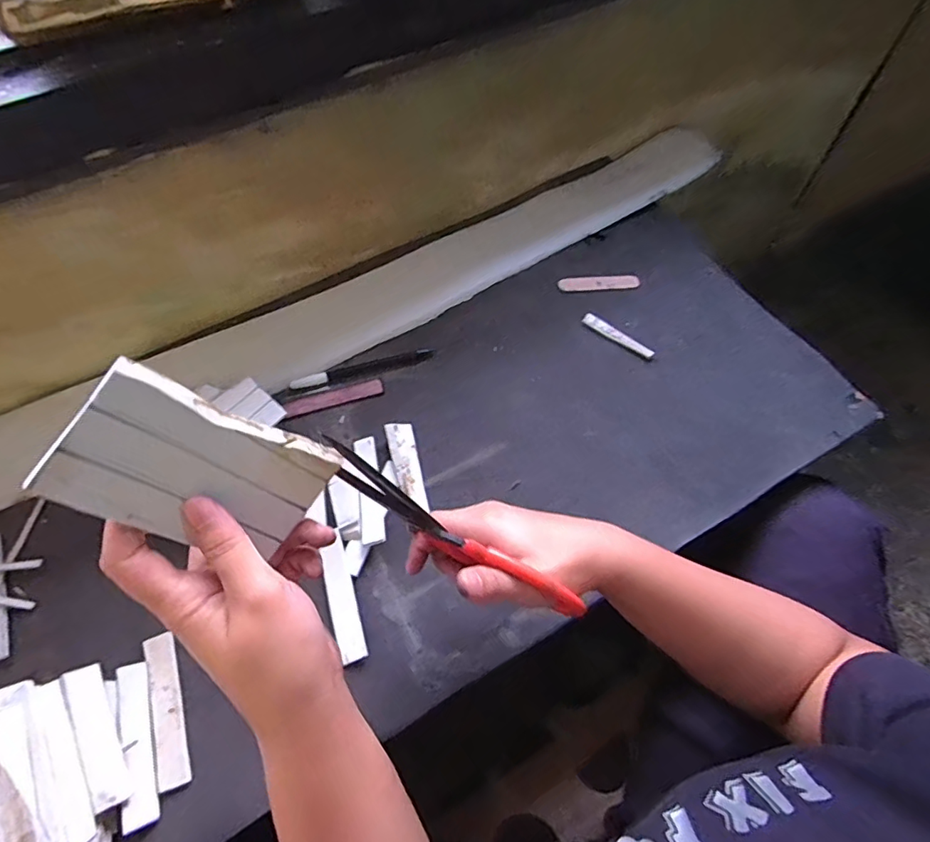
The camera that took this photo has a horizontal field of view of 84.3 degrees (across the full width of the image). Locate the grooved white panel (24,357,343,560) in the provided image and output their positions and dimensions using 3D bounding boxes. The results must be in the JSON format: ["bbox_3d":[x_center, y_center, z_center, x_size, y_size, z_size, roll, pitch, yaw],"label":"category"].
[{"bbox_3d":[-0.117,0.023,0.233,0.009,0.108,0.064,28,89,49],"label":"grooved white panel"}]

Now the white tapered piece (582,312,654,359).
[{"bbox_3d":[0.164,-0.092,0.553,0.083,0.004,0.013,35,69,18],"label":"white tapered piece"}]

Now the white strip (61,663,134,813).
[{"bbox_3d":[-0.264,0.225,0.369,0.023,0.004,0.095,-11,63,-45],"label":"white strip"}]

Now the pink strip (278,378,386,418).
[{"bbox_3d":[-0.136,-0.026,0.532,0.100,0.007,0.018,-17,64,-7],"label":"pink strip"}]

